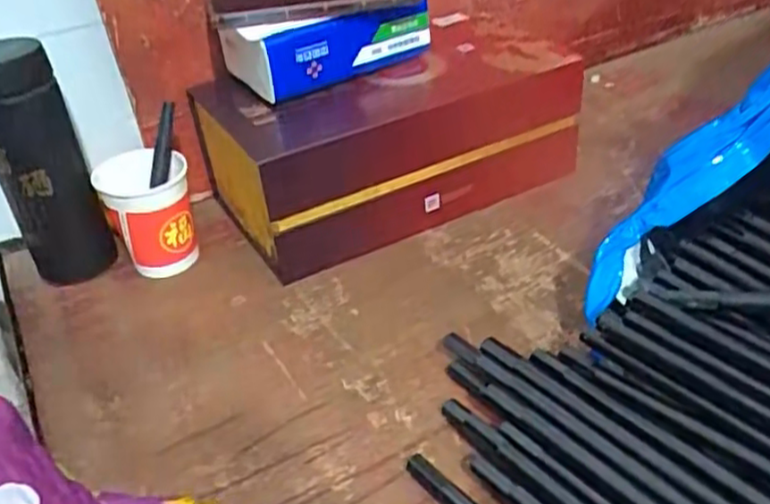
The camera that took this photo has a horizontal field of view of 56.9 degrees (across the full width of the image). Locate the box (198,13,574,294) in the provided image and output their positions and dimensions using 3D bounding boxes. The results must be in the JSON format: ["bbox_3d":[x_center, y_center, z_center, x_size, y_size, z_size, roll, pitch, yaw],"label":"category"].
[{"bbox_3d":[0.004,-0.103,0.634,0.303,0.120,0.166,-22,37,-23],"label":"box"}]

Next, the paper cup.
[{"bbox_3d":[-0.184,-0.023,0.569,0.068,0.102,0.068,-18,36,-18],"label":"paper cup"}]

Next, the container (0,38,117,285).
[{"bbox_3d":[-0.258,-0.057,0.538,0.060,0.195,0.054,-24,38,-26],"label":"container"}]

